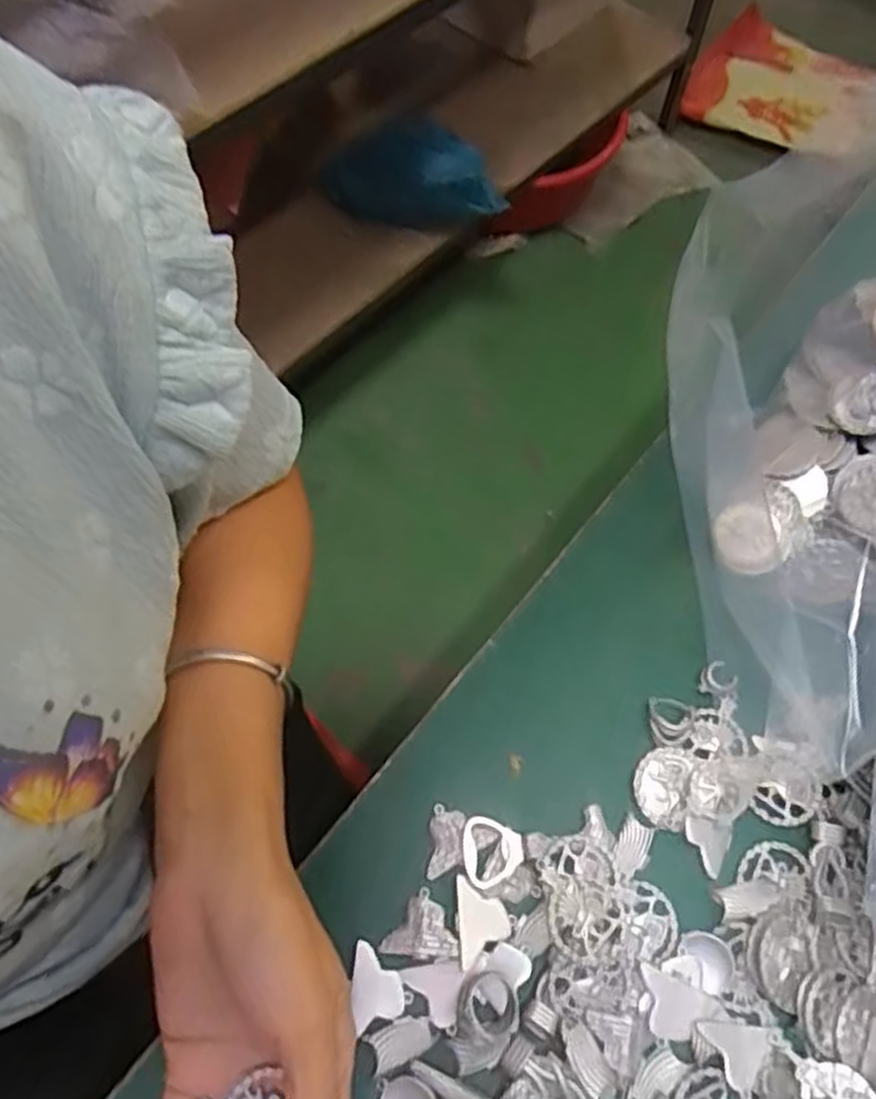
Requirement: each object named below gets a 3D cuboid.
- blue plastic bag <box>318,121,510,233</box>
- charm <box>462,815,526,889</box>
[{"bbox_3d":[-0.055,-0.586,1.218,0.303,0.147,0.086,17,60,36],"label":"blue plastic bag"},{"bbox_3d":[0.025,0.135,0.345,0.027,0.004,0.029,1,63,-2],"label":"charm"}]

